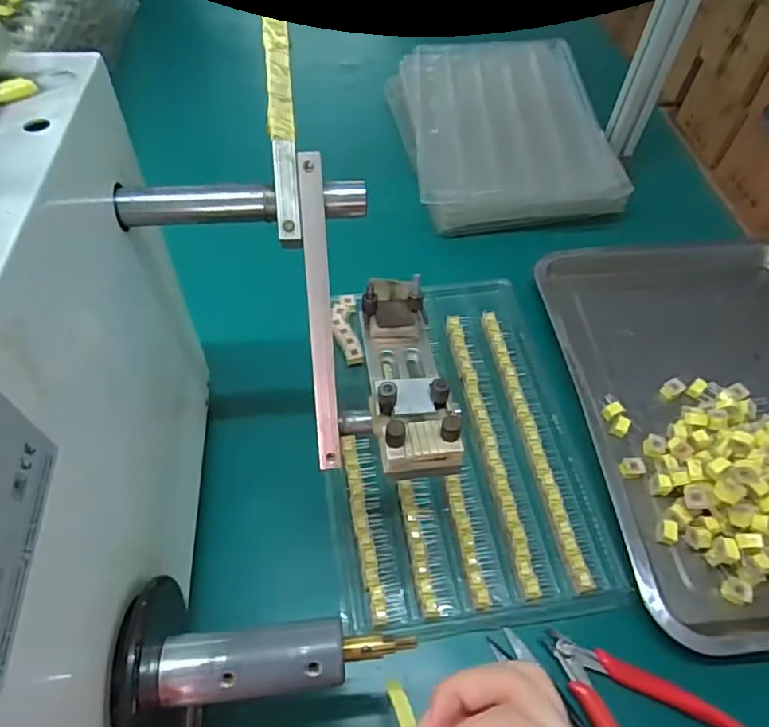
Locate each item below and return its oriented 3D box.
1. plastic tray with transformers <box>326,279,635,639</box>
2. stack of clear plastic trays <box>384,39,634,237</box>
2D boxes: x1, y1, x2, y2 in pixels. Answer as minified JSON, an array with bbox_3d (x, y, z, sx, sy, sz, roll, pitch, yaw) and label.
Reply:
[{"bbox_3d":[0.057,0.054,0.478,0.210,0.019,0.310,-4,56,-6],"label":"plastic tray with transformers"},{"bbox_3d":[0.142,-0.297,0.698,0.234,0.065,0.348,-5,56,-7],"label":"stack of clear plastic trays"}]

